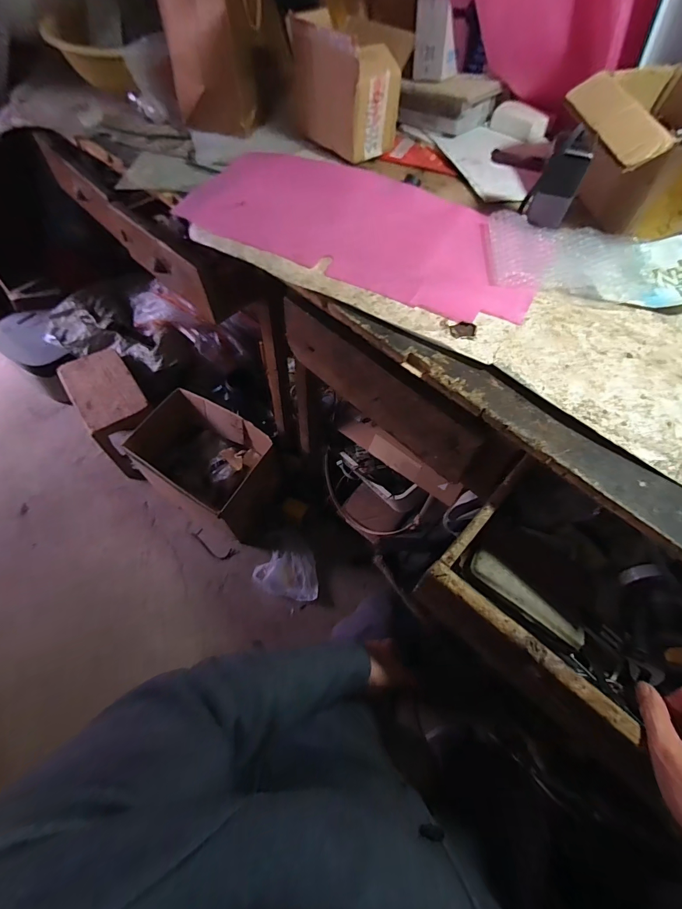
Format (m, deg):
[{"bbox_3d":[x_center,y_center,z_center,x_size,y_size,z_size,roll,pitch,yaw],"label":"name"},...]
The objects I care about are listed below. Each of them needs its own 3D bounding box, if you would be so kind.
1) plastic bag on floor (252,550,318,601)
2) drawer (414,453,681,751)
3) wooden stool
[{"bbox_3d":[-0.152,0.338,1.131,0.182,0.047,0.137,7,60,0],"label":"plastic bag on floor"},{"bbox_3d":[0.324,0.200,0.462,0.394,0.104,0.233,40,65,17],"label":"drawer"},{"bbox_3d":[-0.684,-0.129,1.222,0.168,0.214,0.326,-31,67,-20],"label":"wooden stool"}]

